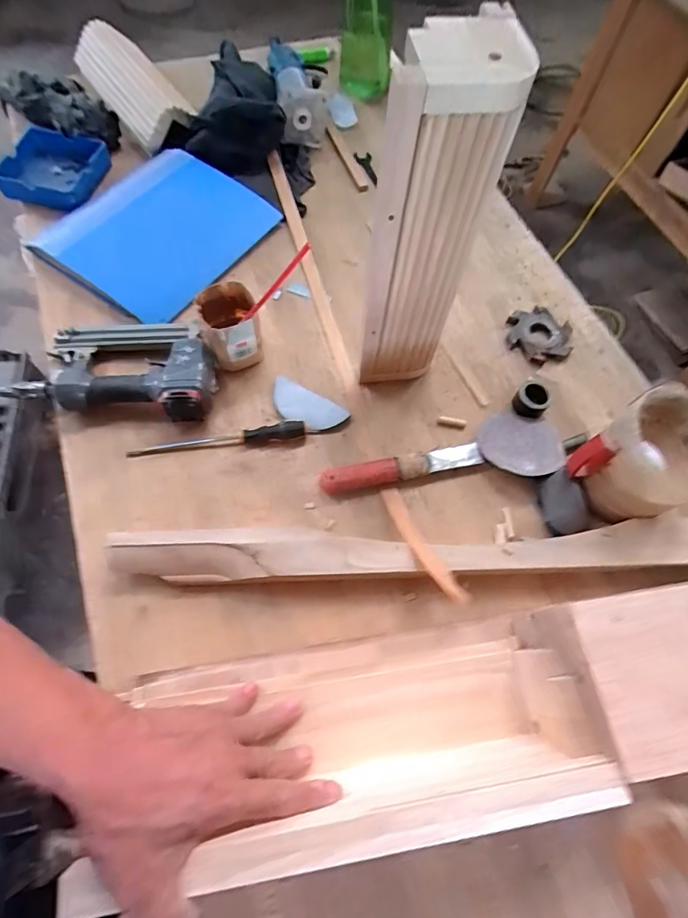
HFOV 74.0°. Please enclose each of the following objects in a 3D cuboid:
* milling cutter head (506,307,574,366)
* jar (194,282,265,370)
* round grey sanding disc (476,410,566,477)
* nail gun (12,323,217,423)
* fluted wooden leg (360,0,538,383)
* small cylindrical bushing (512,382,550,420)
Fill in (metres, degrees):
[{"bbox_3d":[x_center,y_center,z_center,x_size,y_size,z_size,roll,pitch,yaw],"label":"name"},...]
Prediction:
[{"bbox_3d":[0.303,-0.191,0.713,0.104,0.016,0.096,1,66,-2],"label":"milling cutter head"},{"bbox_3d":[-0.159,-0.184,0.639,0.075,0.085,0.075,-12,67,-8],"label":"jar"},{"bbox_3d":[0.239,-0.022,0.619,0.109,0.007,0.105,-2,48,2],"label":"round grey sanding disc"},{"bbox_3d":[-0.297,-0.136,0.632,0.250,0.062,0.156,8,65,0],"label":"nail gun"},{"bbox_3d":[0.081,-0.241,0.517,0.120,0.375,0.114,-6,64,-6],"label":"fluted wooden leg"},{"bbox_3d":[0.266,-0.080,0.651,0.046,0.031,0.045,1,66,-2],"label":"small cylindrical bushing"}]

